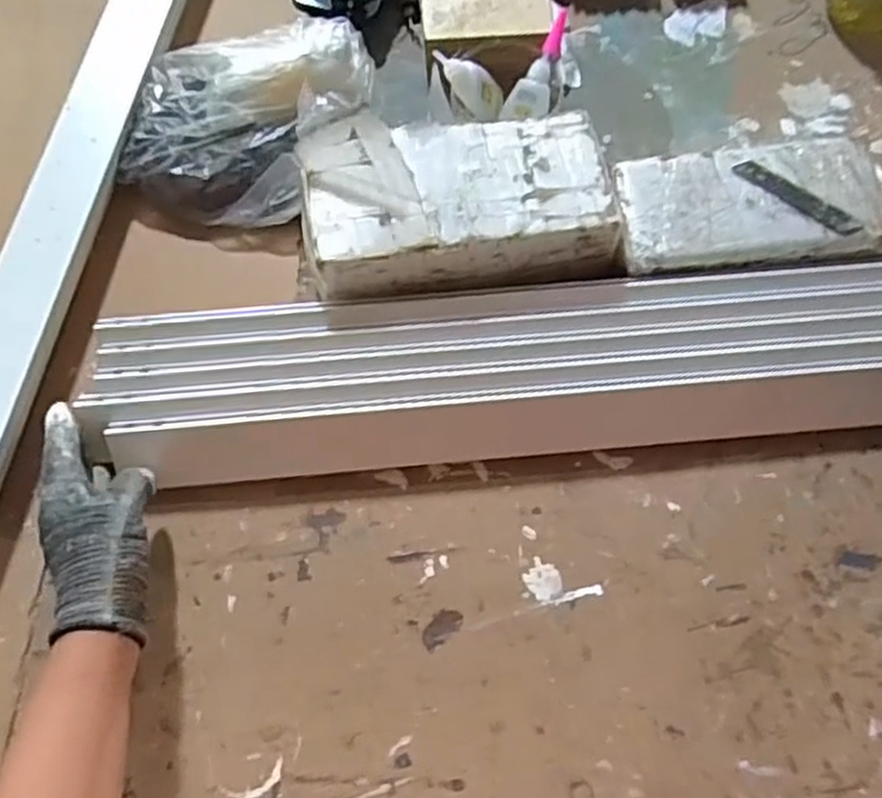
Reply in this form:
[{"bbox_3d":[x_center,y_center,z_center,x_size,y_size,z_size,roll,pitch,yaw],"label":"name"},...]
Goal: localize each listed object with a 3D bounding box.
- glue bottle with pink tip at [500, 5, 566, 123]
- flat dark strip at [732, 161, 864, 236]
[{"bbox_3d":[0.084,-0.271,0.625,0.036,0.022,0.094,25,93,8],"label":"glue bottle with pink tip"},{"bbox_3d":[0.267,-0.151,0.576,0.098,0.004,0.019,40,73,18],"label":"flat dark strip"}]

